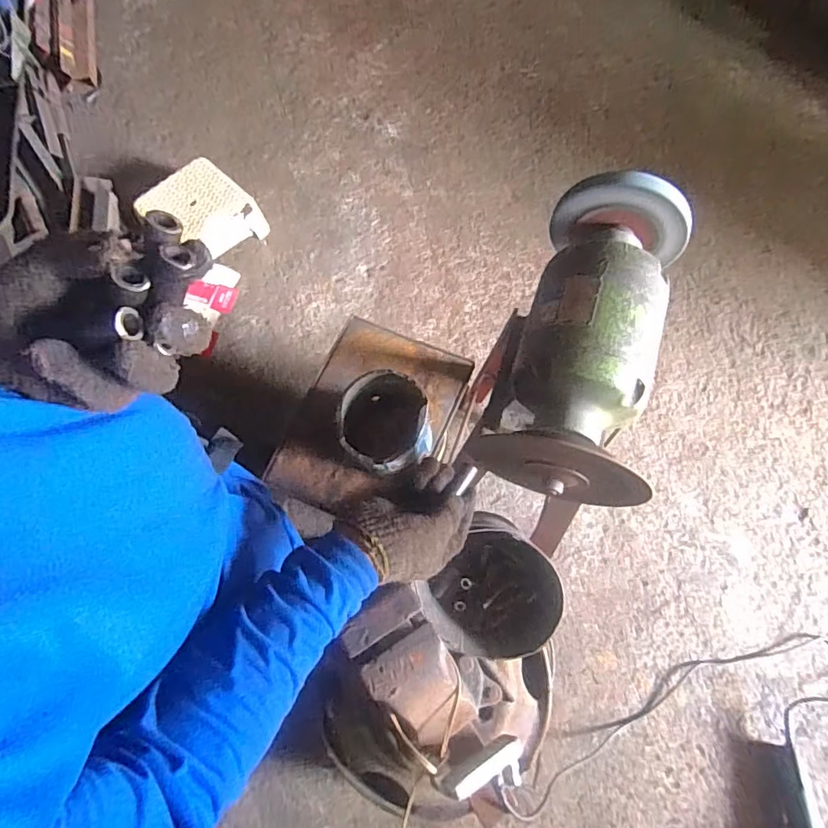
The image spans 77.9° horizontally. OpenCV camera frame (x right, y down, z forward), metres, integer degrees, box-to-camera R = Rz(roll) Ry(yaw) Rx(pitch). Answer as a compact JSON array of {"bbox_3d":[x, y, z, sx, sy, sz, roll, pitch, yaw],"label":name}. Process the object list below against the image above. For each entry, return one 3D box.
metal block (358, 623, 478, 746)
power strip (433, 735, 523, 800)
[{"bbox_3d":[0.021,0.427,0.783,0.121,0.223,0.044,-33,31,-11],"label":"metal block"},{"bbox_3d":[0.101,0.537,0.780,0.154,0.059,0.039,-9,69,-28],"label":"power strip"}]

